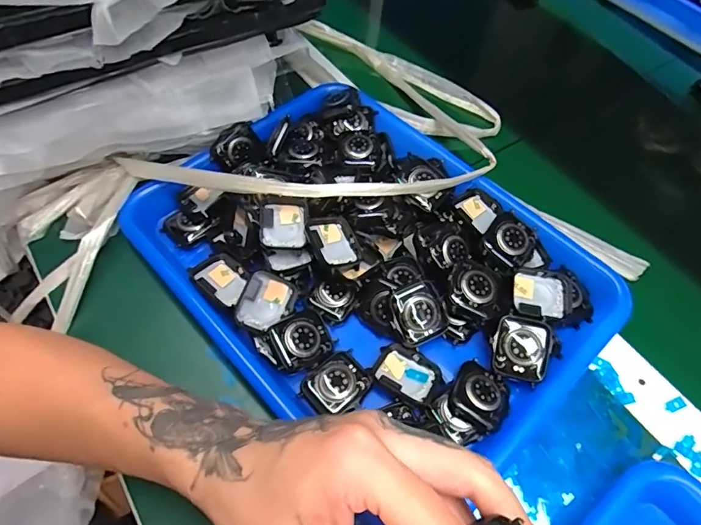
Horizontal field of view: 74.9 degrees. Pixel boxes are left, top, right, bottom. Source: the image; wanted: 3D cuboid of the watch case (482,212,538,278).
[{"bbox_3d":[0.122,-0.013,0.345,0.042,0.012,0.039,38,79,11],"label":"watch case"}]

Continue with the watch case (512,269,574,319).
[{"bbox_3d":[0.138,0.024,0.329,0.042,0.009,0.035,4,58,1],"label":"watch case"}]

